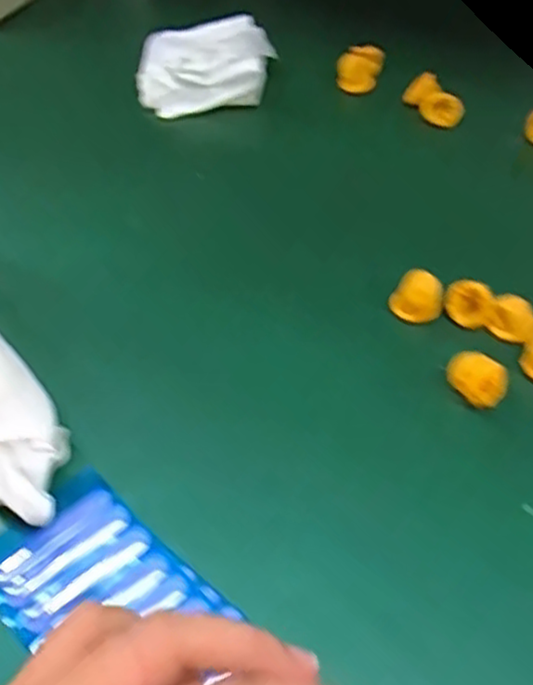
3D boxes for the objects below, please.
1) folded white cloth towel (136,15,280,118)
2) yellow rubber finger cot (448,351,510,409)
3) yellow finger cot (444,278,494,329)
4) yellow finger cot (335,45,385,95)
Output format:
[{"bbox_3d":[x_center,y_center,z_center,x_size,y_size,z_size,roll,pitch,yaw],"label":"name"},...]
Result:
[{"bbox_3d":[-0.039,-0.176,0.450,0.084,0.030,0.059,-8,51,-3],"label":"folded white cloth towel"},{"bbox_3d":[0.089,0.016,0.300,0.024,0.016,0.019,19,54,17],"label":"yellow rubber finger cot"},{"bbox_3d":[0.093,-0.018,0.325,0.021,0.014,0.015,10,52,11],"label":"yellow finger cot"},{"bbox_3d":[0.060,-0.177,0.454,0.025,0.016,0.038,14,53,14],"label":"yellow finger cot"}]

